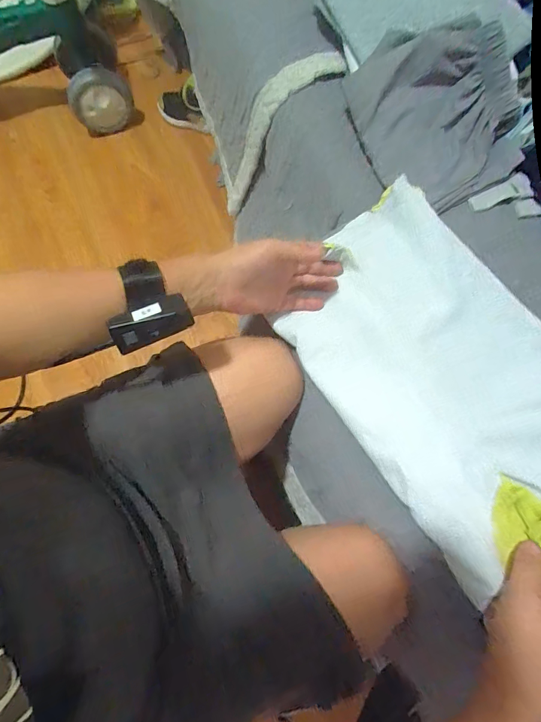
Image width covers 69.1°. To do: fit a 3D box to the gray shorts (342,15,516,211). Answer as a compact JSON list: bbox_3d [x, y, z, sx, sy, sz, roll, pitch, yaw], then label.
[{"bbox_3d":[0.208,-0.317,0.486,0.159,0.091,0.205,-26,74,-7],"label":"gray shorts"}]

